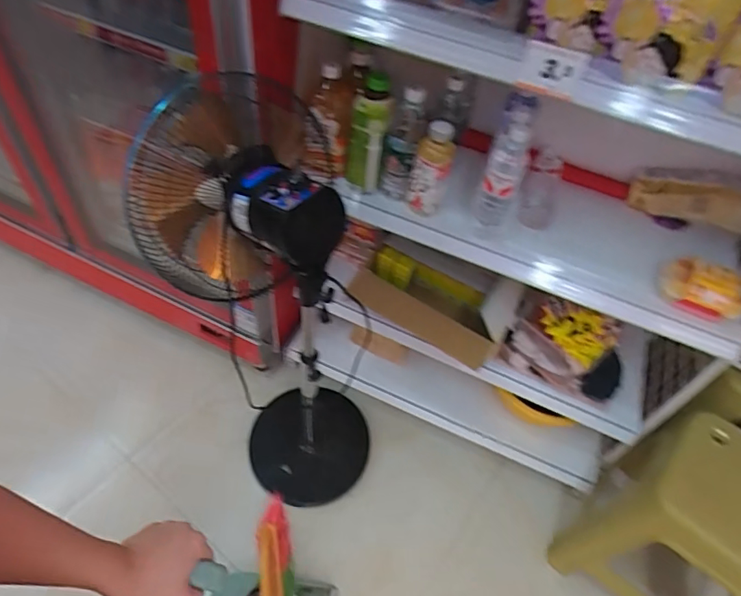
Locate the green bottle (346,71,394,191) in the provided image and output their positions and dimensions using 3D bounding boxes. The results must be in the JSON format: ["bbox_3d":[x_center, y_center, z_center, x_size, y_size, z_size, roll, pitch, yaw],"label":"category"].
[{"bbox_3d":[-0.005,-0.315,0.978,0.073,0.218,0.083,1,54,-7],"label":"green bottle"}]

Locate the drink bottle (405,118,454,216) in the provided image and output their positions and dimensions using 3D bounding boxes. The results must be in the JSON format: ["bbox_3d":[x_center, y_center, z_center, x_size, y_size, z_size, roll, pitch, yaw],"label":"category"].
[{"bbox_3d":[0.116,-0.241,0.946,0.071,0.166,0.065,15,53,4],"label":"drink bottle"}]

